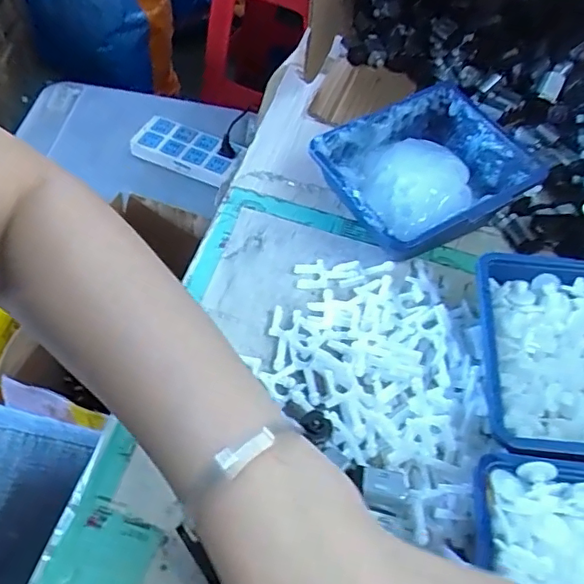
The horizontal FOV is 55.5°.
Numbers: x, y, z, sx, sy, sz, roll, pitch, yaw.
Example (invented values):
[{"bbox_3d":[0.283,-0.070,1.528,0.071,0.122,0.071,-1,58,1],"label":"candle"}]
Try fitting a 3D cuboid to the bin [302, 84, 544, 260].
[{"bbox_3d":[0.090,-0.079,0.390,0.125,0.054,0.112,-26,61,-24],"label":"bin"}]

